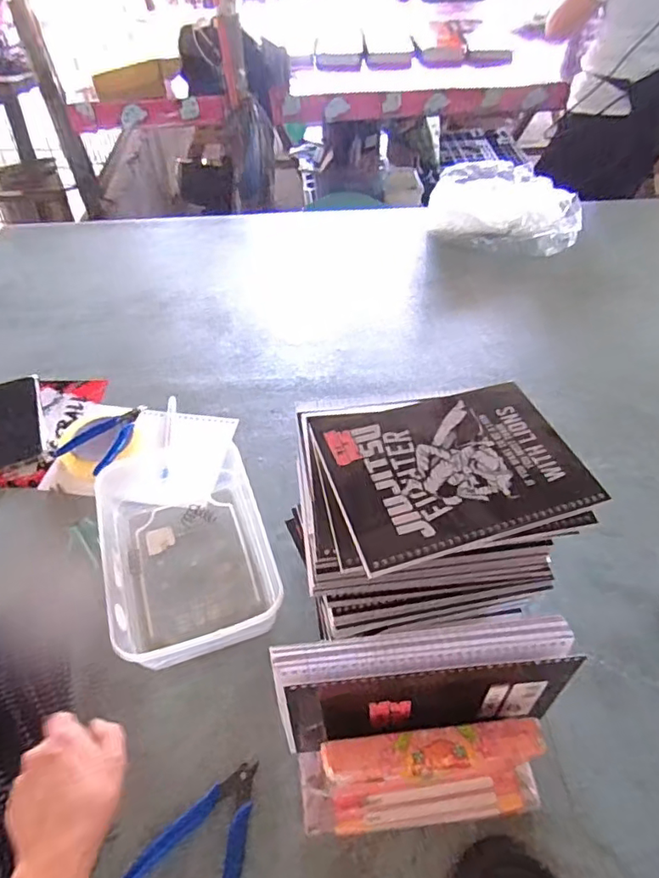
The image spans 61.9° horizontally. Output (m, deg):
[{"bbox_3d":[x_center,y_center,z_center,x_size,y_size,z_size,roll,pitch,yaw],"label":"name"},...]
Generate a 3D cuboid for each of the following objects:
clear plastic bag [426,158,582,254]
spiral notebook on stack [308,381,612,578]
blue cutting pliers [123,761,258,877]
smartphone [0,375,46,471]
[{"bbox_3d":[0.339,-0.451,1.080,0.277,0.068,0.269,6,48,6],"label":"clear plastic bag"},{"bbox_3d":[0.095,0.017,0.446,0.192,0.011,0.151,-14,49,-12],"label":"spiral notebook on stack"},{"bbox_3d":[-0.093,0.309,0.428,0.082,0.007,0.108,20,51,17],"label":"blue cutting pliers"},{"bbox_3d":[-0.421,-0.025,0.725,0.077,0.011,0.160,-17,50,-15],"label":"smartphone"}]

